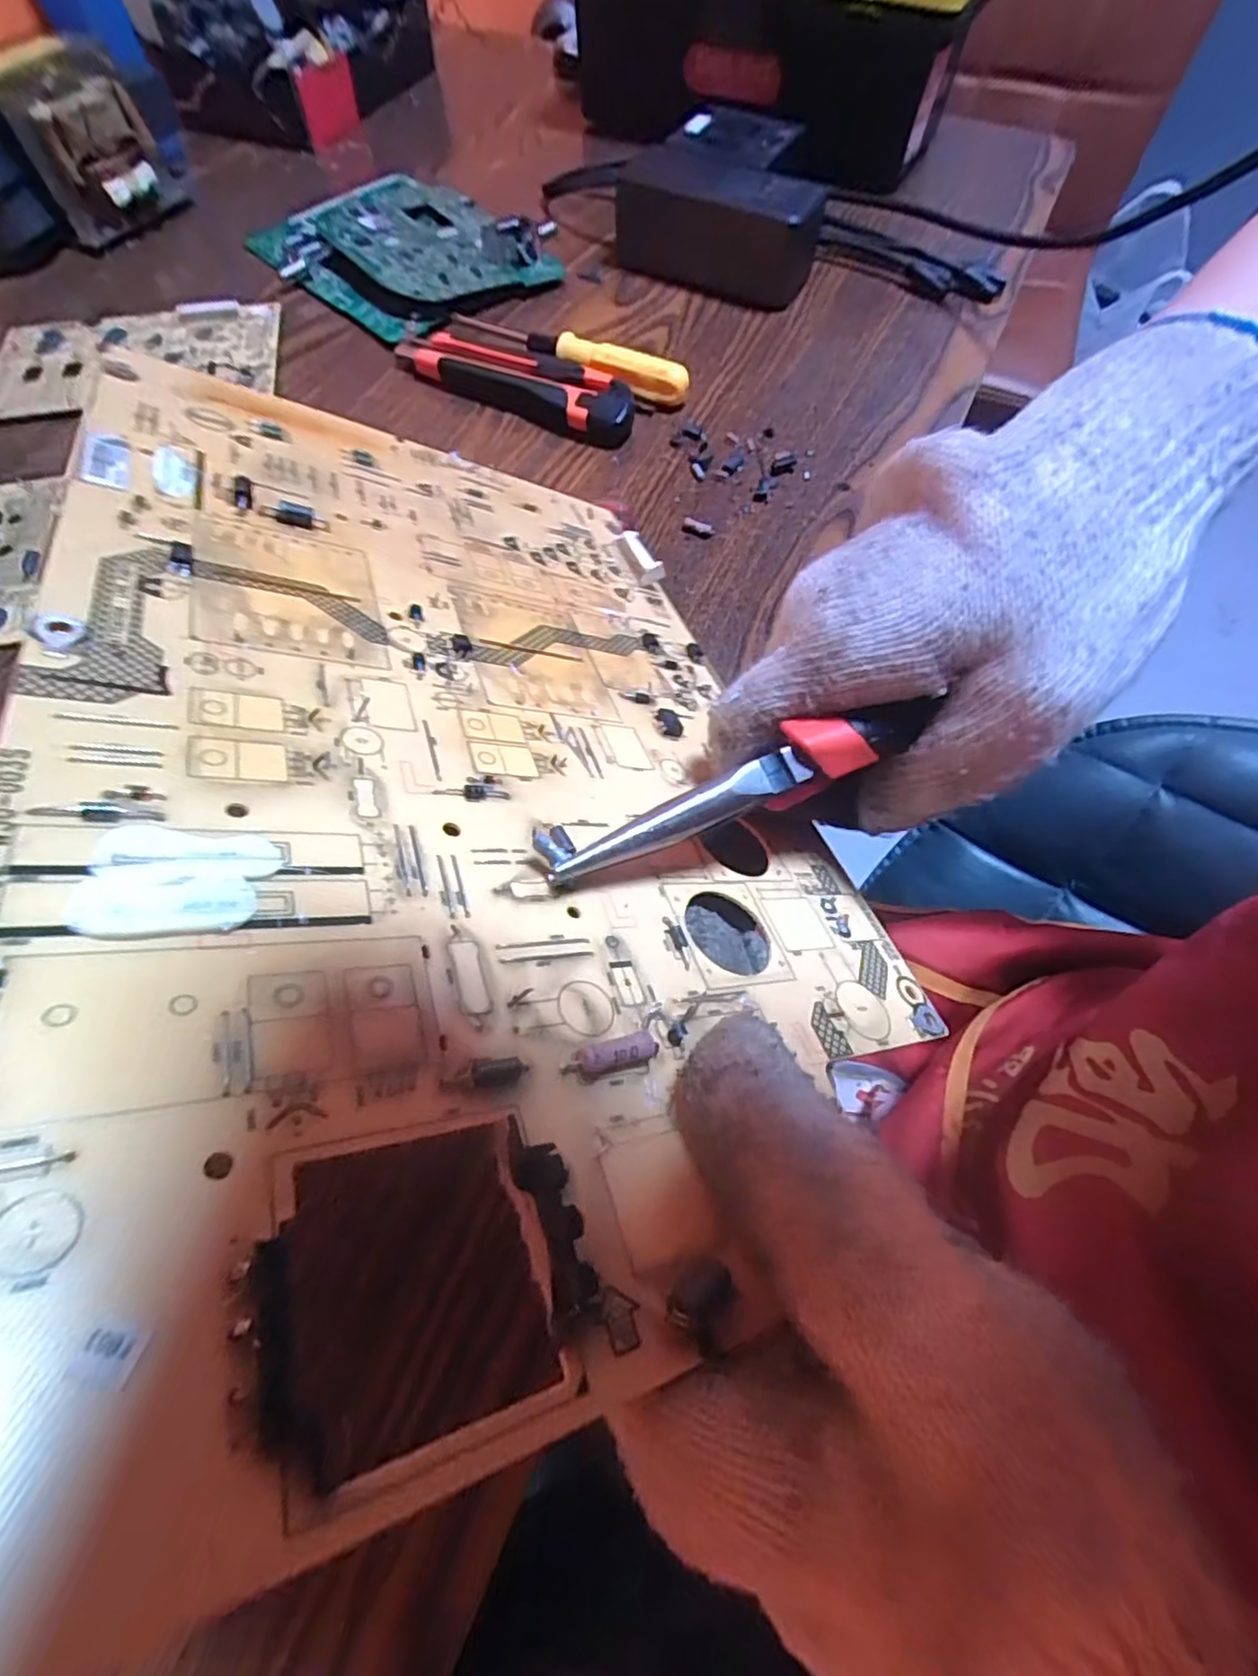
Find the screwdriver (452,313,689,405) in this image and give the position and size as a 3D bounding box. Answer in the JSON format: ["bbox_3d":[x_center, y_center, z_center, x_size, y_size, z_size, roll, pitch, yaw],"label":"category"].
[{"bbox_3d":[-0.040,-0.291,0.404,0.158,0.021,0.022,26,66,13],"label":"screwdriver"}]

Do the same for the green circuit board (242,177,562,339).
[{"bbox_3d":[-0.155,-0.407,0.462,0.140,0.031,0.190,-42,70,-18],"label":"green circuit board"}]

